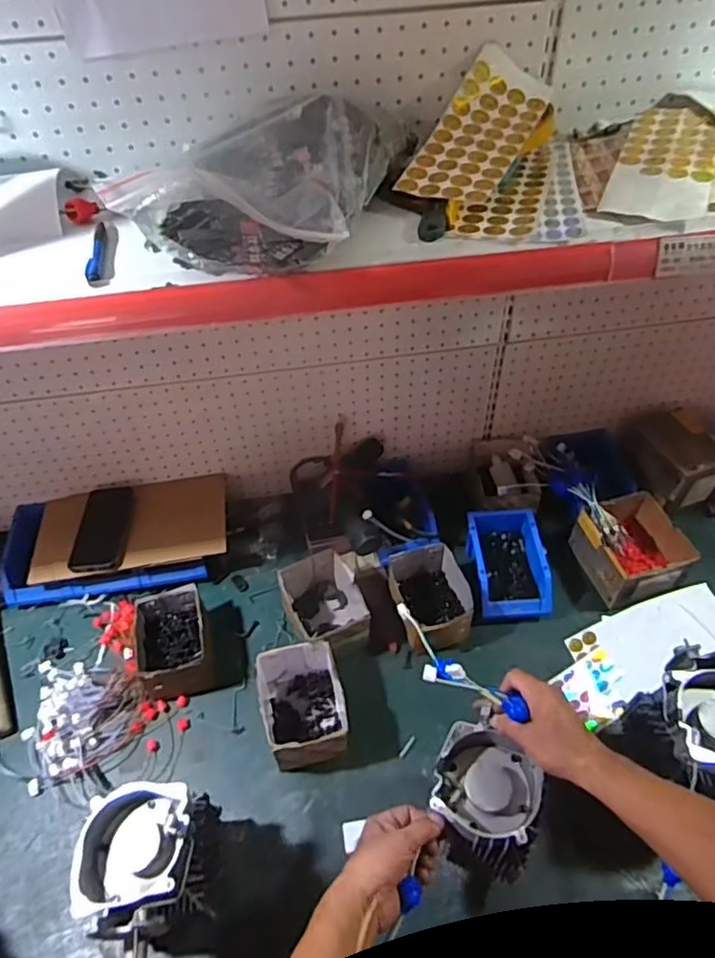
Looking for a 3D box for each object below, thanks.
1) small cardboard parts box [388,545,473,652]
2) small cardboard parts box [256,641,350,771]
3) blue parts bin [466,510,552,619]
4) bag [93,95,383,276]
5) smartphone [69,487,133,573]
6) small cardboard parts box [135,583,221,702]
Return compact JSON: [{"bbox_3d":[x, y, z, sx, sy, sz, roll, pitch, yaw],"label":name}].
[{"bbox_3d":[0.121,0.193,1.005,0.124,0.070,0.171,-12,49,-7],"label":"small cardboard parts box"},{"bbox_3d":[-0.078,0.329,0.882,0.116,0.093,0.156,-16,50,-11],"label":"small cardboard parts box"},{"bbox_3d":[0.257,0.143,1.038,0.123,0.062,0.190,-3,48,0],"label":"blue parts bin"},{"bbox_3d":[-0.091,-0.291,0.590,0.200,0.071,0.230,8,49,10],"label":"bag"},{"bbox_3d":[-0.450,0.086,1.061,0.086,0.011,0.187,-6,48,-2],"label":"smartphone"},{"bbox_3d":[-0.289,0.259,0.955,0.115,0.075,0.153,-15,49,-10],"label":"small cardboard parts box"}]

